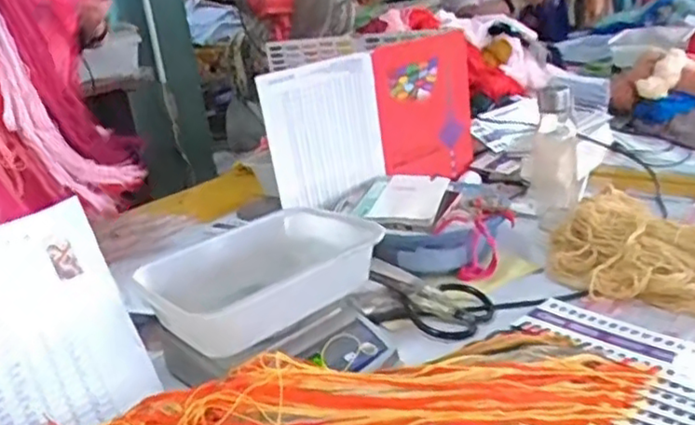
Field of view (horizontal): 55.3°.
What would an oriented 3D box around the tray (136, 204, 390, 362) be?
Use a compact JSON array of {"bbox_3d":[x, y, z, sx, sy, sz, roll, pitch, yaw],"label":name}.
[{"bbox_3d":[-0.106,0.083,0.824,0.274,0.099,0.182,-19,25,-29],"label":"tray"}]

